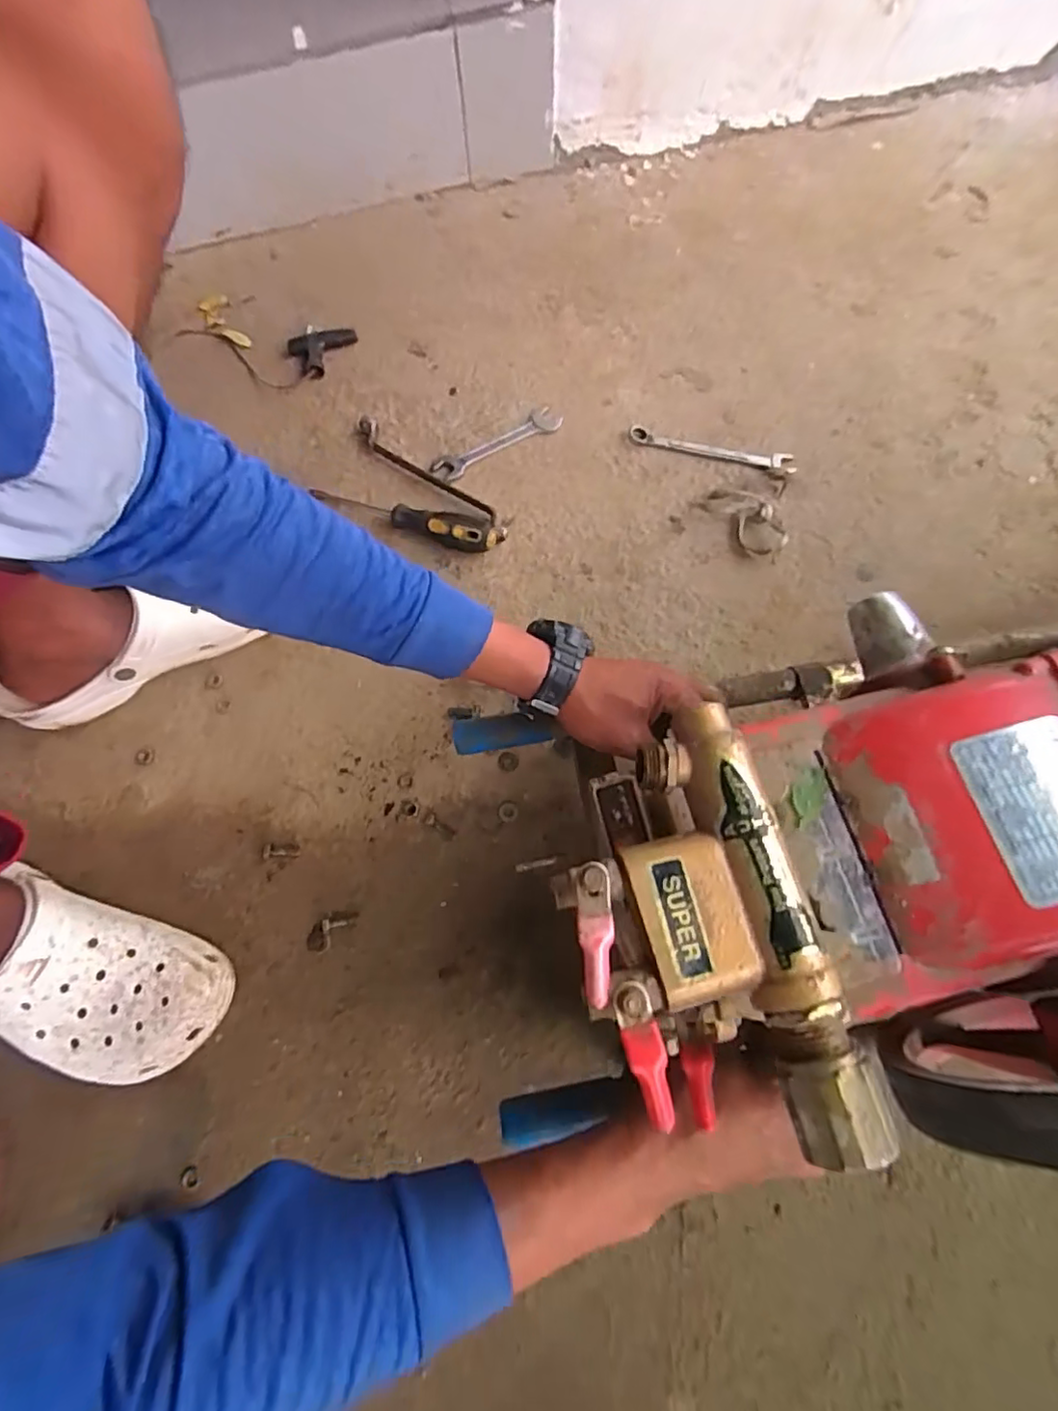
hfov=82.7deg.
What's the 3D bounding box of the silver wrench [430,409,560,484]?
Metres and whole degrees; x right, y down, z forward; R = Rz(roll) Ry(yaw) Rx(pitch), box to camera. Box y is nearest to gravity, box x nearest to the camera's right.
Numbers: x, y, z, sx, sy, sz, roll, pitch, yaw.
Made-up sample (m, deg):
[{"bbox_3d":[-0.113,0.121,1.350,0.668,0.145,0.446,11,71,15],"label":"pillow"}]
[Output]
[{"bbox_3d":[-0.034,-0.283,0.648,0.147,0.005,0.031,-30,73,-12],"label":"silver wrench"}]

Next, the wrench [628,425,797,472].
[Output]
[{"bbox_3d":[0.199,-0.278,0.654,0.179,0.009,0.025,12,70,3],"label":"wrench"}]

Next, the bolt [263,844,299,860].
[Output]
[{"bbox_3d":[-0.212,0.125,0.514,0.031,0.007,0.012,0,72,3],"label":"bolt"}]

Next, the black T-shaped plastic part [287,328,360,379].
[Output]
[{"bbox_3d":[-0.236,-0.400,0.689,0.079,0.017,0.056,-9,70,-5],"label":"black T-shaped plastic part"}]

